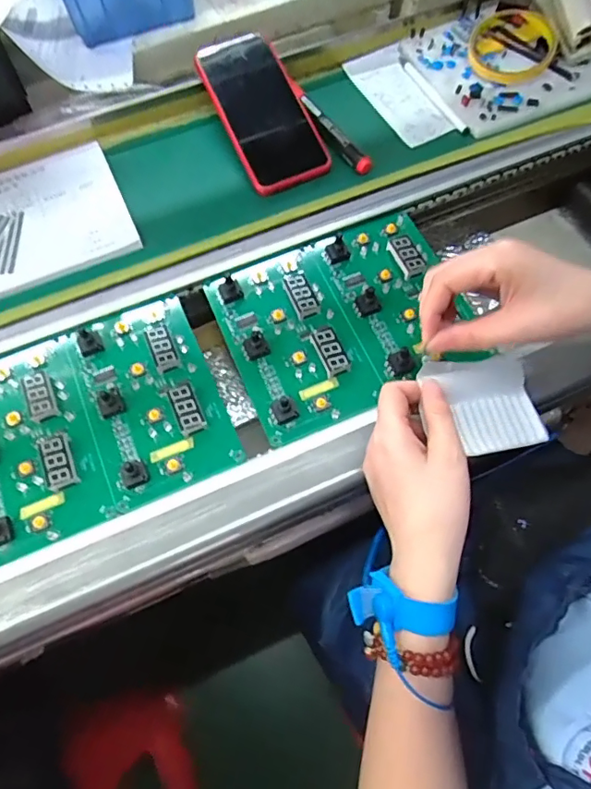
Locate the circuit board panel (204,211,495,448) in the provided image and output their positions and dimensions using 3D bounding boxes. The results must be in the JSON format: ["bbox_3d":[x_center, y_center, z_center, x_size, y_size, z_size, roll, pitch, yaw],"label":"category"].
[{"bbox_3d":[0.038,-0.067,0.436,0.190,0.025,0.169,-22,70,-9],"label":"circuit board panel"}]

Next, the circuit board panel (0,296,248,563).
[{"bbox_3d":[-0.160,0.019,0.401,0.199,0.016,0.156,-22,70,-9],"label":"circuit board panel"}]

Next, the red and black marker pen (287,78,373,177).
[{"bbox_3d":[0.031,-0.260,0.503,0.015,0.016,0.134,-35,72,-14],"label":"red and black marker pen"}]

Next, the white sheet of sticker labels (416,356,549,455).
[{"bbox_3d":[0.131,0.007,0.350,0.082,0.038,0.058,-10,68,-5],"label":"white sheet of sticker labels"}]

